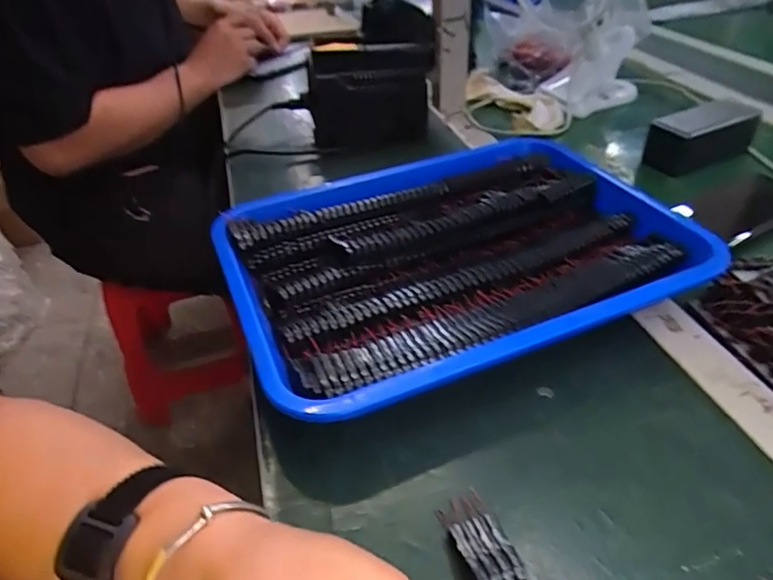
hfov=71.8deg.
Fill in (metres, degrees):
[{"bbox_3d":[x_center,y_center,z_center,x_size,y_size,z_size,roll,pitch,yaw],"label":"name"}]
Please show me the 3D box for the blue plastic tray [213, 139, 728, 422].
[{"bbox_3d":[0.056,-0.029,0.448,0.361,0.051,0.267,-18,41,-15],"label":"blue plastic tray"}]

